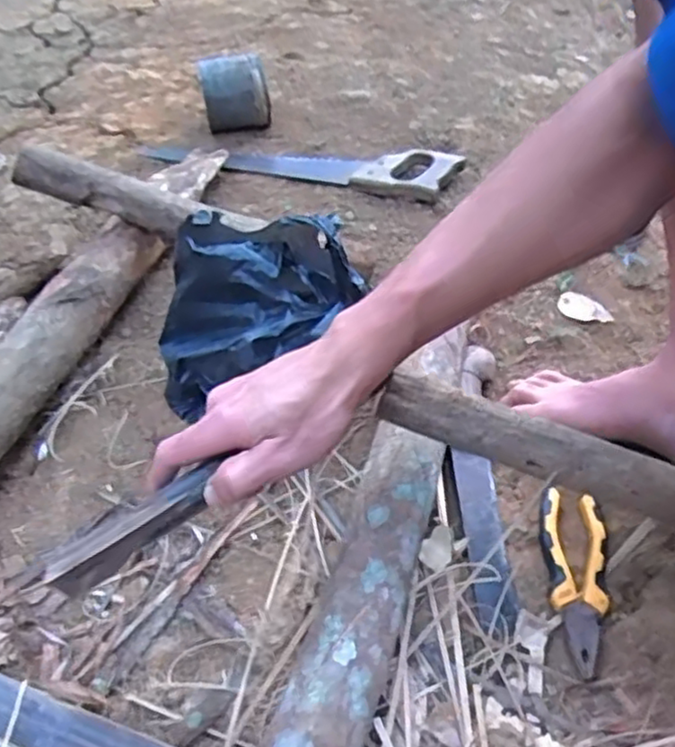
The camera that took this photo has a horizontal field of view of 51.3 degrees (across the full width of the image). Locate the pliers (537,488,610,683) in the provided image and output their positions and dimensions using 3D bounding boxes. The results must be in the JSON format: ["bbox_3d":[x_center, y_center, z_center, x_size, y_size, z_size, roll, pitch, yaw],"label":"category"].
[{"bbox_3d":[0.183,0.158,0.549,0.050,0.020,0.145,9,50,10],"label":"pliers"}]

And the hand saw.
[{"bbox_3d":[-0.056,-0.282,0.925,0.427,0.018,0.090,8,50,9],"label":"hand saw"}]

